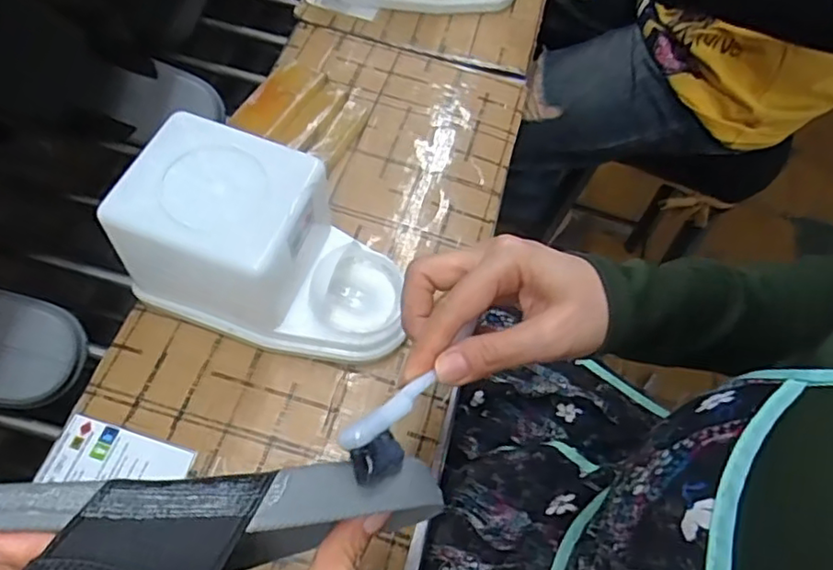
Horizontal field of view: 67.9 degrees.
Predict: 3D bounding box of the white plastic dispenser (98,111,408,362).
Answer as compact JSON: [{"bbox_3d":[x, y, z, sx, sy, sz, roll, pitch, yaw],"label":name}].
[{"bbox_3d":[-0.091,-0.023,0.417,0.185,0.105,0.101,15,60,2],"label":"white plastic dispenser"}]

